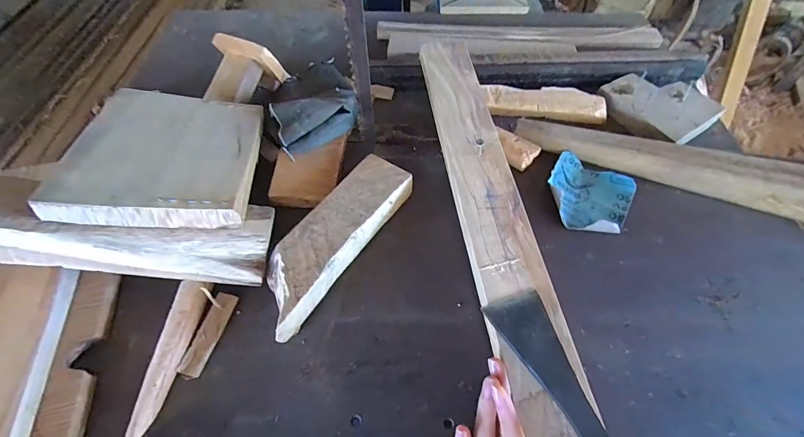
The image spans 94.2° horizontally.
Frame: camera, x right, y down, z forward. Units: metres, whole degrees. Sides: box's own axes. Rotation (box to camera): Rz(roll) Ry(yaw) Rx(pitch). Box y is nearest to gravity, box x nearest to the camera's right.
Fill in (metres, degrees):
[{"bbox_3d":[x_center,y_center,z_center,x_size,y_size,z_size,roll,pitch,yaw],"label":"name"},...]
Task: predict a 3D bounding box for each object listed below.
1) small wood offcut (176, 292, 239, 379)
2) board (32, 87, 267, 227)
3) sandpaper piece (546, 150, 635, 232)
[{"bbox_3d":[-0.162,0.096,0.314,0.017,0.013,0.069,11,55,8],"label":"small wood offcut"},{"bbox_3d":[-0.216,-0.063,0.353,0.144,0.023,0.169,3,45,-16],"label":"board"},{"bbox_3d":[0.200,-0.025,0.403,0.084,0.017,0.091,25,58,17],"label":"sandpaper piece"}]

